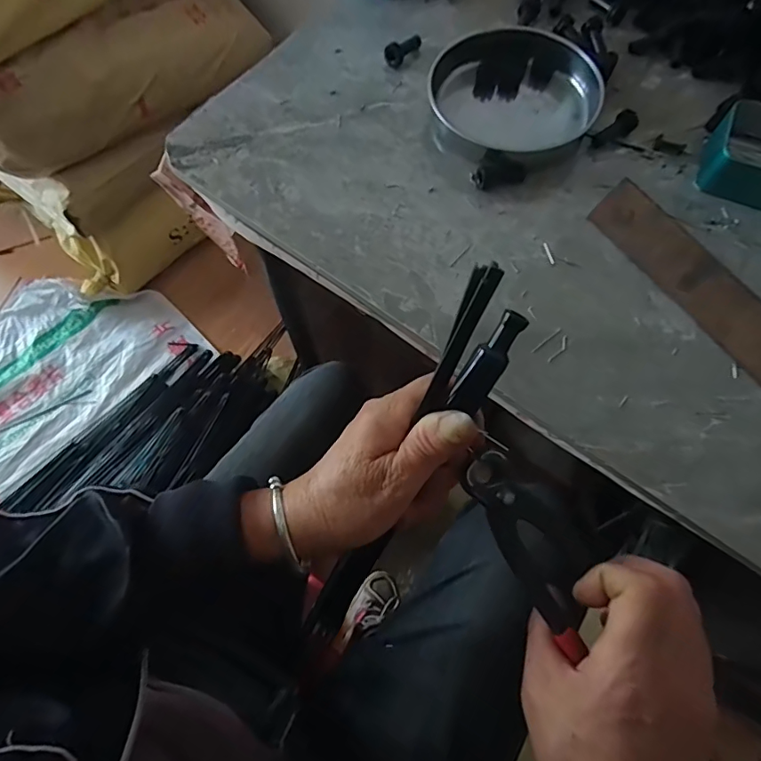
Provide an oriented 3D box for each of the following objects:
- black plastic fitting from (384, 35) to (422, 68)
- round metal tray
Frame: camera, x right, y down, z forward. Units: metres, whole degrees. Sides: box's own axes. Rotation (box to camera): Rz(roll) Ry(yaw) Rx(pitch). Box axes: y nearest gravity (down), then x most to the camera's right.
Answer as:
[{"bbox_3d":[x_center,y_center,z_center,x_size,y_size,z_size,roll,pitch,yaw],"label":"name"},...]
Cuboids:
[{"bbox_3d":[0.020,-0.302,0.450,0.018,0.017,0.042,33,73,11],"label":"black plastic fitting"},{"bbox_3d":[0.115,-0.239,0.425,0.143,0.029,0.139,0,70,0],"label":"round metal tray"}]

